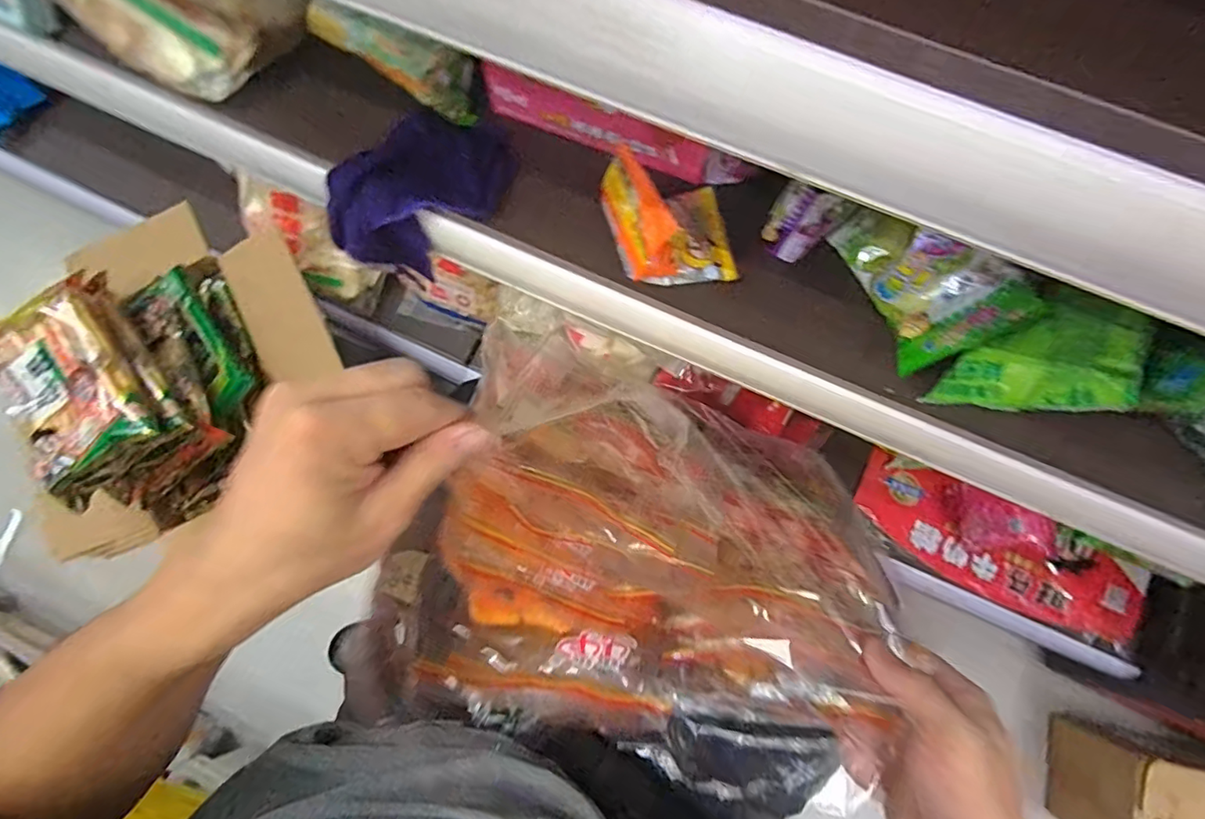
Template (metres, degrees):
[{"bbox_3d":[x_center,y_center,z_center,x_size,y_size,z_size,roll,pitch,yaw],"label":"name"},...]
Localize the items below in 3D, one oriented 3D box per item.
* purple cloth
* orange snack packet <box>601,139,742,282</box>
[{"bbox_3d":[-0.149,-0.188,0.463,0.164,0.076,0.064,-43,81,-8],"label":"purple cloth"},{"bbox_3d":[0.051,-0.146,0.415,0.089,0.059,0.091,-10,78,-2],"label":"orange snack packet"}]

